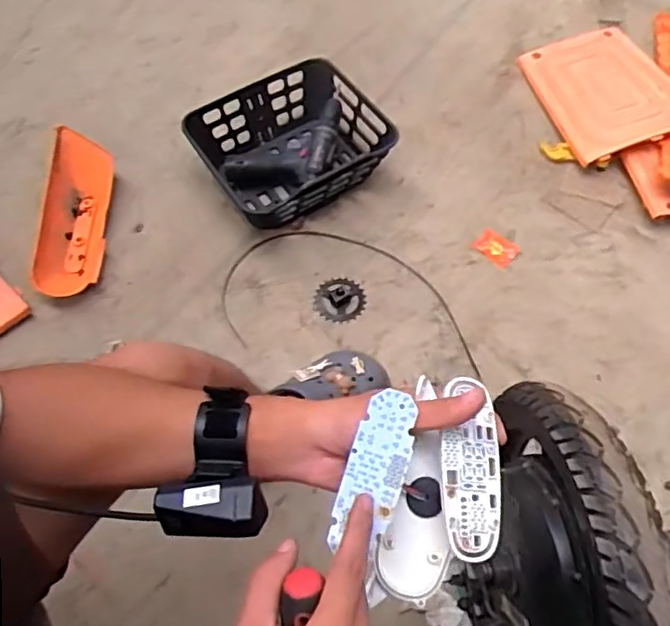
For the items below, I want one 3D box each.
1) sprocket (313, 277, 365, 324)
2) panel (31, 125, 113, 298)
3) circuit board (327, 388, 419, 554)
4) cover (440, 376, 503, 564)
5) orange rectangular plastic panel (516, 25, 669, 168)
[{"bbox_3d":[0.007,-0.023,1.034,0.083,0.017,0.089,-1,63,1],"label":"sprocket"},{"bbox_3d":[-0.464,-0.174,1.077,0.117,0.065,0.323,-1,63,1],"label":"panel"},{"bbox_3d":[0.027,0.100,0.388,0.036,0.004,0.100,18,89,10],"label":"circuit board"},{"bbox_3d":[0.090,0.100,0.400,0.041,0.004,0.115,9,68,-14],"label":"cover"},{"bbox_3d":[0.550,-0.461,1.241,0.250,0.022,0.325,-19,59,0],"label":"orange rectangular plastic panel"}]

